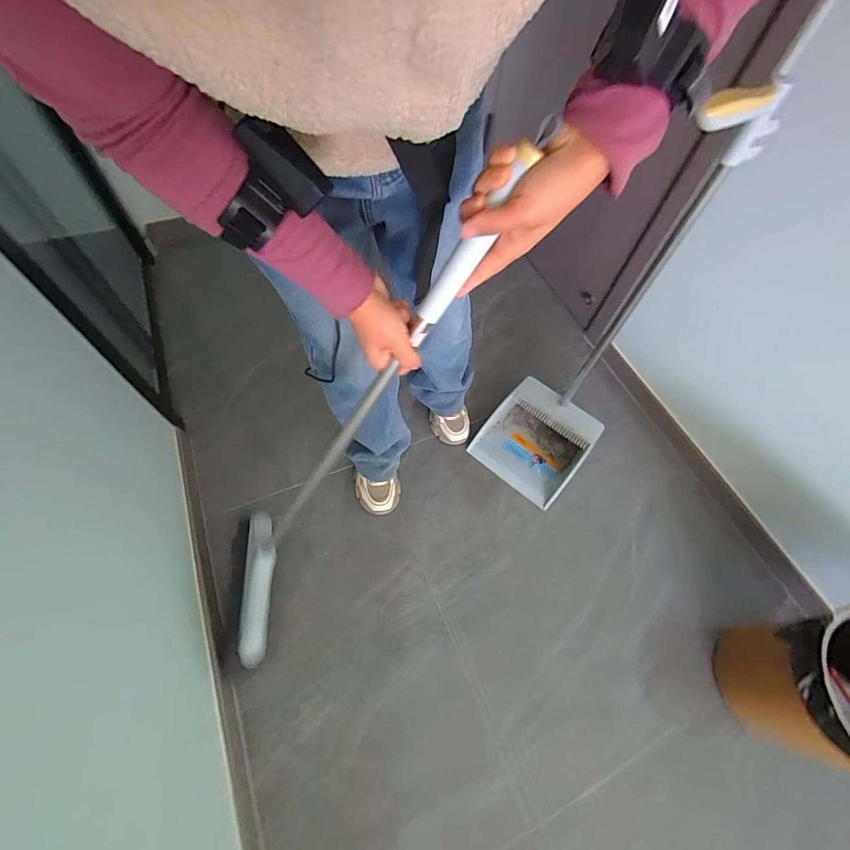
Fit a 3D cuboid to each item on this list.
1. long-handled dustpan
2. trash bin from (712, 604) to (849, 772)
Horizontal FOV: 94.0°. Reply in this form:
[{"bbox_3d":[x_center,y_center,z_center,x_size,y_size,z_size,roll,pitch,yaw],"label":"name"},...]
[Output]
[{"bbox_3d":[0.303,-0.125,0.764,0.259,0.766,0.254,37,66,16],"label":"long-handled dustpan"},{"bbox_3d":[0.724,0.480,0.721,0.242,0.279,0.229,1,61,-2],"label":"trash bin"}]

